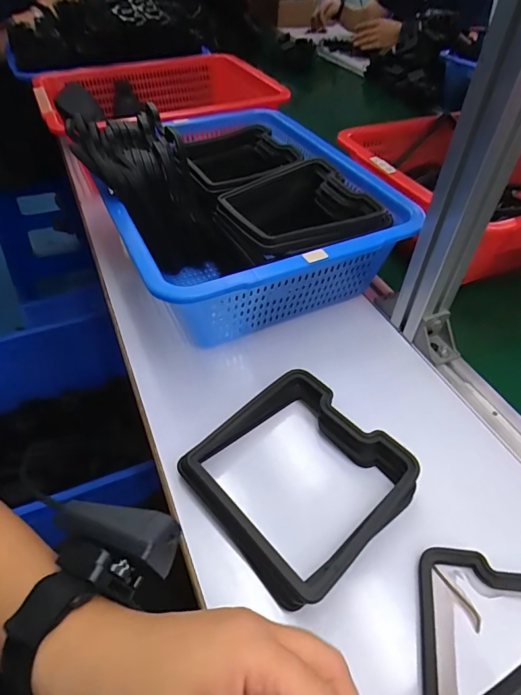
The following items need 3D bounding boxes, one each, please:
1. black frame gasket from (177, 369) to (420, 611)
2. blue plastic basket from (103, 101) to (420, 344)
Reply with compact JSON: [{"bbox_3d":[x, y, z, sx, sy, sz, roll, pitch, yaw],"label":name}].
[{"bbox_3d":[0.032,0.107,0.354,0.151,0.035,0.149,-33,56,-28],"label":"black frame gasket"},{"bbox_3d":[-0.038,-0.183,0.544,0.290,0.142,0.401,-18,50,-17],"label":"blue plastic basket"}]

